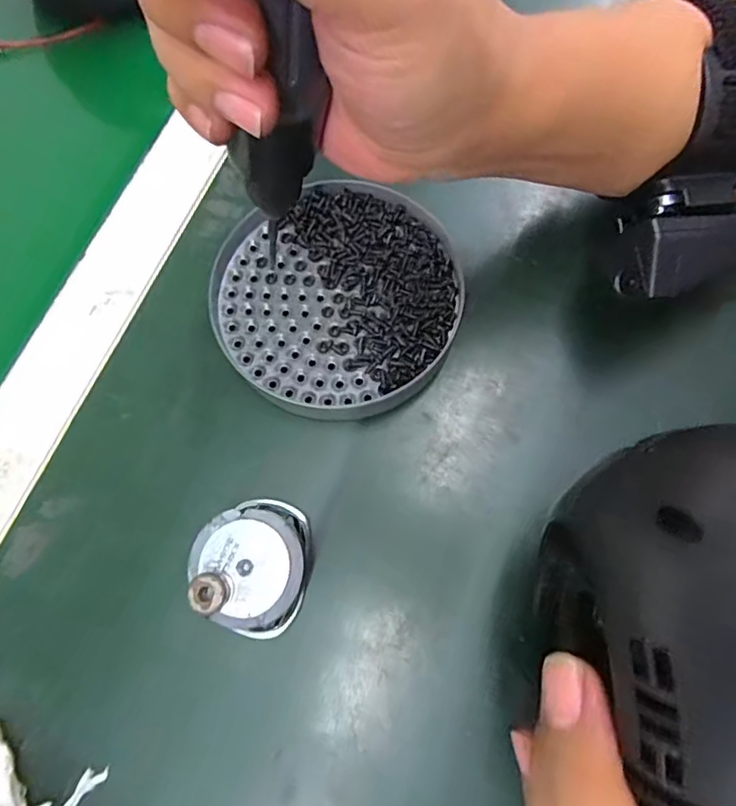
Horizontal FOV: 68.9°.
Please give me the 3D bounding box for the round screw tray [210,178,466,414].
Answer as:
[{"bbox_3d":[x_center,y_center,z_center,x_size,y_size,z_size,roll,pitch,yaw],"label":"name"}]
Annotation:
[{"bbox_3d":[-0.014,-0.050,0.254,0.112,0.016,0.113,0,73,1],"label":"round screw tray"}]

